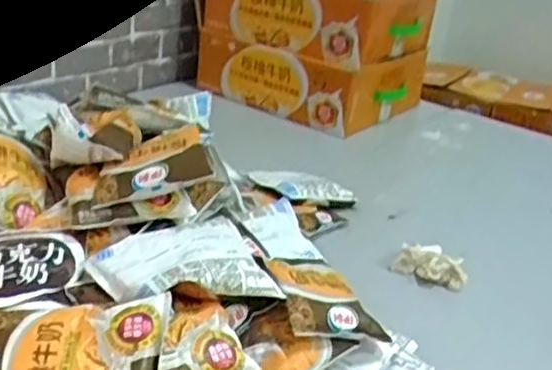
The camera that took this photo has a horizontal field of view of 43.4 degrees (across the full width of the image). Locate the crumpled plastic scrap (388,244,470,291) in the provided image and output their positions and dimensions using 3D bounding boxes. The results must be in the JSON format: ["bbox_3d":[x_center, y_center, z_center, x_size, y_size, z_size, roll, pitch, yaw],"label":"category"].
[{"bbox_3d":[0.162,0.085,0.724,0.075,0.037,0.027,21,28,26],"label":"crumpled plastic scrap"}]

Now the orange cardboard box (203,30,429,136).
[{"bbox_3d":[0.068,-0.199,1.190,0.302,0.089,0.255,23,29,30],"label":"orange cardboard box"}]

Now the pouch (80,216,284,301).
[{"bbox_3d":[-0.069,0.061,0.524,0.126,0.031,0.088,-7,28,-28],"label":"pouch"}]

